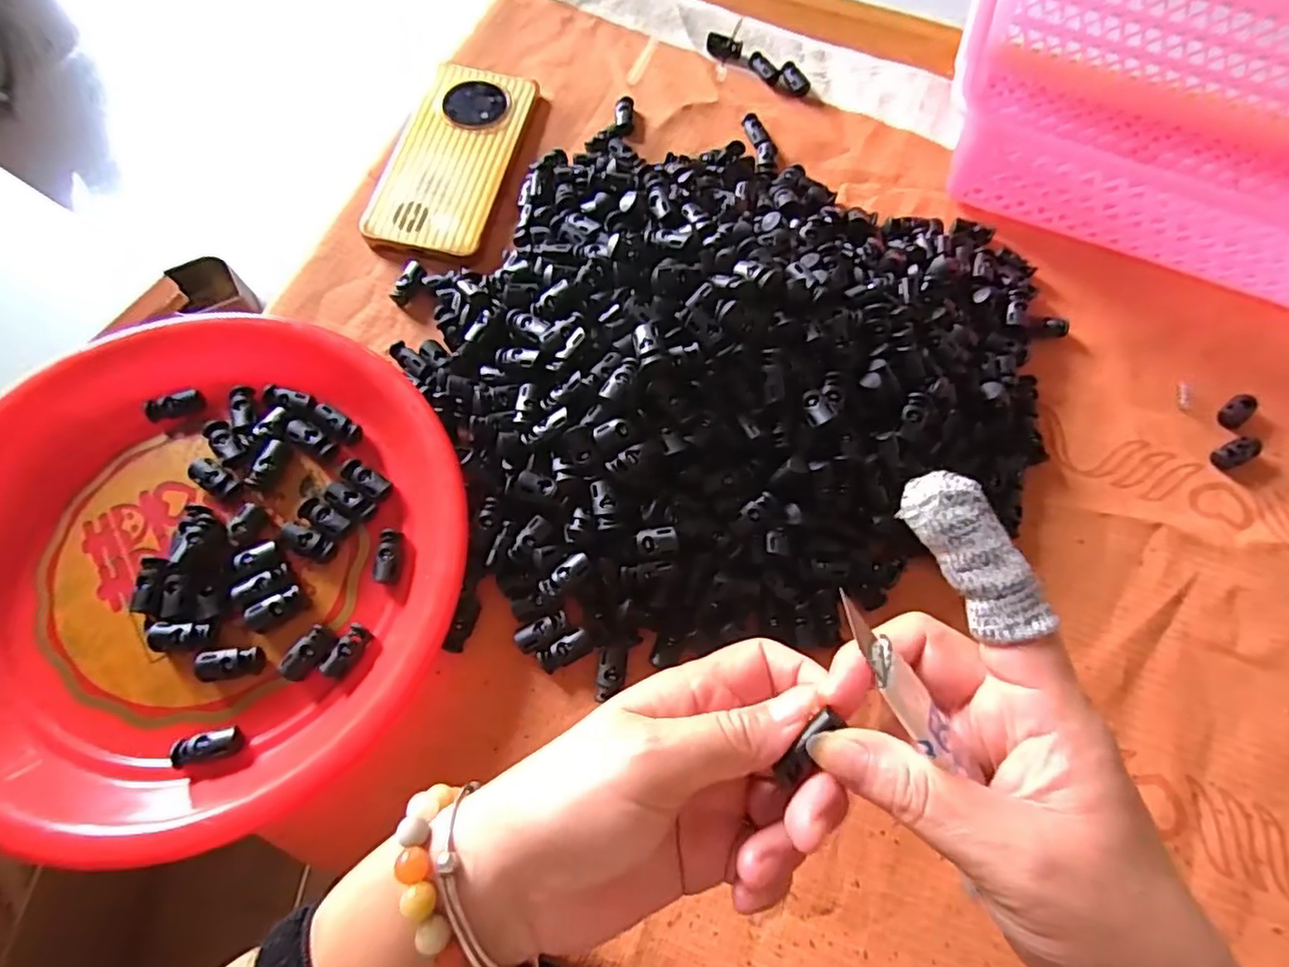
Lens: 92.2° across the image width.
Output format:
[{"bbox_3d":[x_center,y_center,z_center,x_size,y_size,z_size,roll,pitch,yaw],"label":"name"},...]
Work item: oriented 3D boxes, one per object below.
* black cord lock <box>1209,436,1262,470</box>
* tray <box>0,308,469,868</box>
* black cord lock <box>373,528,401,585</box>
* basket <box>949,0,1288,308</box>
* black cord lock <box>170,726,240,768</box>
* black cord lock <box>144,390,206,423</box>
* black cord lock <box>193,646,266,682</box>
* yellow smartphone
[{"bbox_3d":[0.354,-0.019,0.370,0.029,0.010,0.014,-23,73,-10],"label":"black cord lock"},{"bbox_3d":[-0.219,0.030,0.305,0.253,0.031,0.241,22,71,5],"label":"tray"},{"bbox_3d":[-0.132,0.038,0.320,0.013,0.006,0.028,4,70,-1],"label":"black cord lock"},{"bbox_3d":[0.352,-0.237,0.413,0.298,0.075,0.195,23,71,6],"label":"basket"},{"bbox_3d":[-0.201,0.120,0.284,0.028,0.013,0.012,-16,72,-8],"label":"black cord lock"},{"bbox_3d":[-0.258,-0.043,0.341,0.027,0.009,0.011,-16,72,-8],"label":"black cord lock"},{"bbox_3d":[-0.197,0.085,0.294,0.029,0.012,0.014,-9,71,-6],"label":"black cord lock"},{"bbox_3d":[-0.128,-0.221,0.417,0.076,0.008,0.161,12,70,2],"label":"yellow smartphone"}]

